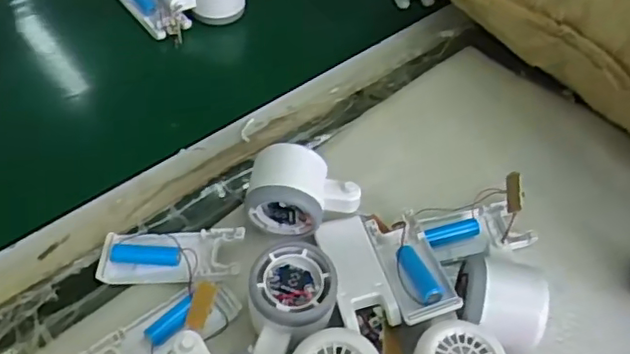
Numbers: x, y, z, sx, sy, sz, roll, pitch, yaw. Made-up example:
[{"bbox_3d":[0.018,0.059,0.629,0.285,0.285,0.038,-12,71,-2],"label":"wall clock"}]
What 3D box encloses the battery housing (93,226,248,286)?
[{"bbox_3d":[-0.104,0.058,0.447,0.103,0.019,0.040,-6,49,8],"label":"battery housing"}]

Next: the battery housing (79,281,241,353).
[{"bbox_3d":[-0.101,0.105,0.415,0.103,0.021,0.042,-30,59,-27],"label":"battery housing"}]

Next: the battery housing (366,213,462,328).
[{"bbox_3d":[0.069,0.062,0.438,0.038,0.016,0.104,-6,36,-11],"label":"battery housing"}]

